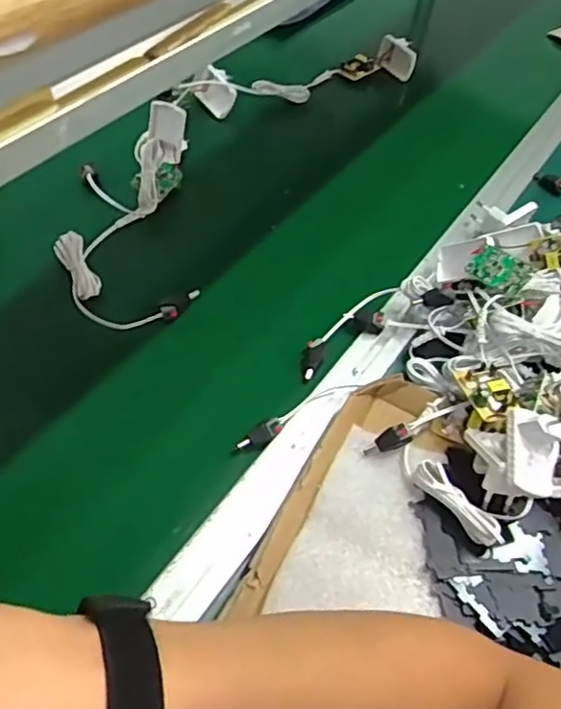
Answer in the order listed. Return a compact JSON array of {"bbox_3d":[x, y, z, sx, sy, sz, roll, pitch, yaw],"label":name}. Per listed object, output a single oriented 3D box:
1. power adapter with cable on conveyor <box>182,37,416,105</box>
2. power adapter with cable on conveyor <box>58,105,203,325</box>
[{"bbox_3d":[0.033,-0.355,0.827,0.327,0.044,0.062,-24,60,-25],"label":"power adapter with cable on conveyor"},{"bbox_3d":[-0.150,-0.143,0.629,0.123,0.076,0.256,-1,53,-11],"label":"power adapter with cable on conveyor"}]

